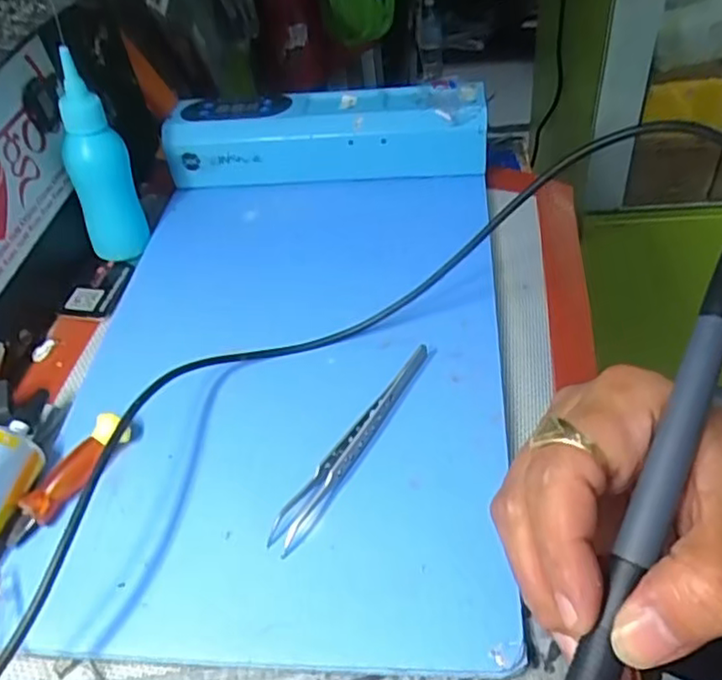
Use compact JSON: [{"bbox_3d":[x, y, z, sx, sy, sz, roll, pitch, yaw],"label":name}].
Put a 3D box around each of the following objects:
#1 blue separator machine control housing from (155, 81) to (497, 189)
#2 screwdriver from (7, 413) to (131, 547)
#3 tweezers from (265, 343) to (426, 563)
[{"bbox_3d":[-0.022,-0.131,0.428,0.204,0.051,0.048,-1,47,6],"label":"blue separator machine control housing"},{"bbox_3d":[-0.128,0.060,0.284,0.013,0.016,0.063,26,55,27],"label":"screwdriver"},{"bbox_3d":[-0.001,0.043,0.287,0.011,0.009,0.114,25,55,27],"label":"tweezers"}]

